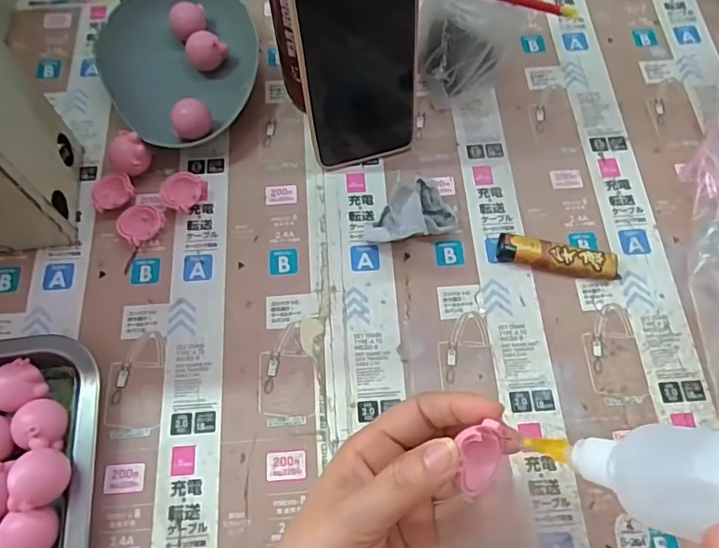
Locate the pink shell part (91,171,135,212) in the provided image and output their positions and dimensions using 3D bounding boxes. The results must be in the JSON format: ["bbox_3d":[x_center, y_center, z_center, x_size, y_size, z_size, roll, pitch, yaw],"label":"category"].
[{"bbox_3d":[-0.180,-0.059,0.396,0.031,0.016,0.030,0,67,0],"label":"pink shell part"}]

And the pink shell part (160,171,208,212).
[{"bbox_3d":[-0.130,-0.060,0.397,0.029,0.013,0.030,0,67,0],"label":"pink shell part"}]

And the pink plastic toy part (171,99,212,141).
[{"bbox_3d":[-0.126,-0.114,0.412,0.028,0.028,0.023,-17,68,-7],"label":"pink plastic toy part"}]

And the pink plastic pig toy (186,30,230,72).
[{"bbox_3d":[-0.124,-0.180,0.442,0.029,0.026,0.023,-39,72,-15],"label":"pink plastic pig toy"}]

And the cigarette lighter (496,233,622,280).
[{"bbox_3d":[0.137,-0.011,0.375,0.082,0.013,0.020,12,67,5],"label":"cigarette lighter"}]

